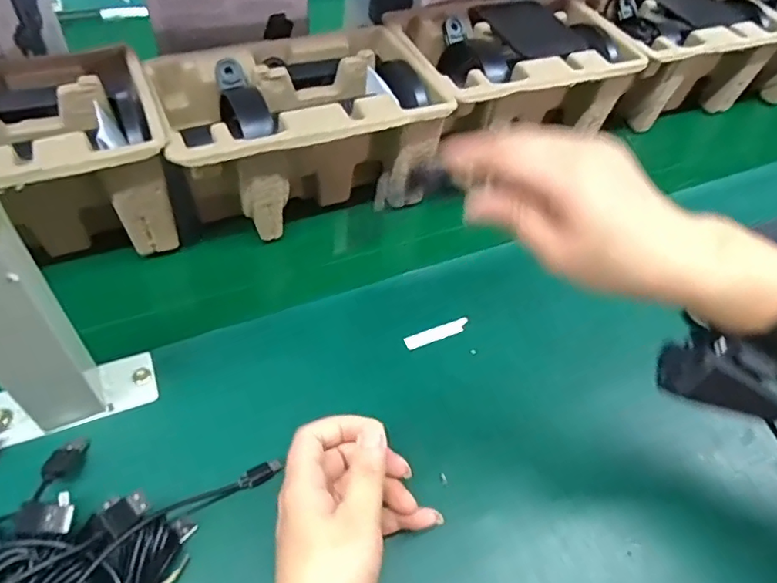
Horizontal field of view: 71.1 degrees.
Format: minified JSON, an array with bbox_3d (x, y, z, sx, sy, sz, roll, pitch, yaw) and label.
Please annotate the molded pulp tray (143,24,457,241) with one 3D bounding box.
[{"bbox_3d":[-0.074,-0.140,0.480,0.223,0.106,0.144,-21,56,-16],"label":"molded pulp tray"}]

